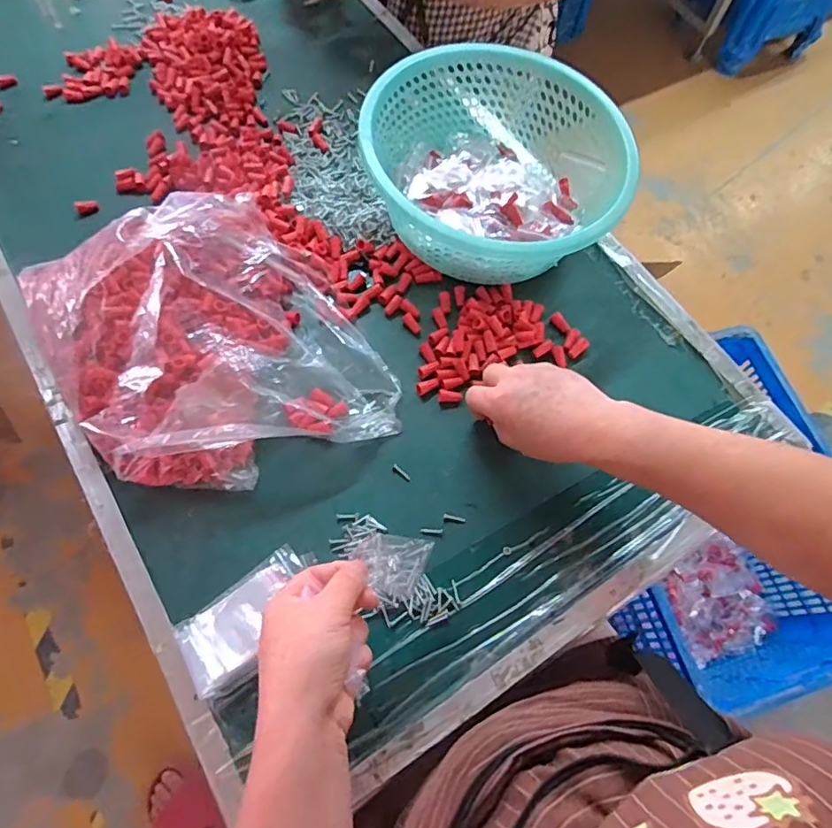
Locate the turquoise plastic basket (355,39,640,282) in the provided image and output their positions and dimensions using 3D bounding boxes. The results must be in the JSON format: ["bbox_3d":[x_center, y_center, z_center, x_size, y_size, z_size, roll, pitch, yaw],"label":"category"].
[{"bbox_3d":[0.075,-0.268,0.581,0.260,0.096,0.244,-17,68,-10],"label":"turquoise plastic basket"}]

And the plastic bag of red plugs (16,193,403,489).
[{"bbox_3d":[-0.197,-0.077,0.506,0.269,0.091,0.312,-30,71,-15],"label":"plastic bag of red plugs"}]

